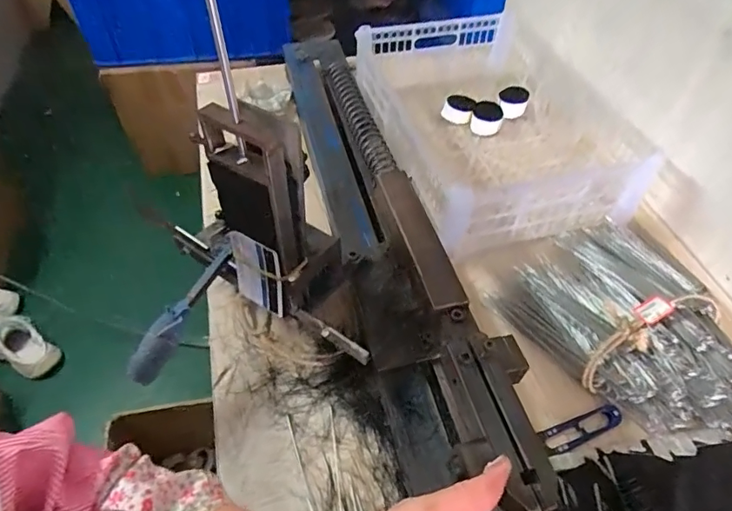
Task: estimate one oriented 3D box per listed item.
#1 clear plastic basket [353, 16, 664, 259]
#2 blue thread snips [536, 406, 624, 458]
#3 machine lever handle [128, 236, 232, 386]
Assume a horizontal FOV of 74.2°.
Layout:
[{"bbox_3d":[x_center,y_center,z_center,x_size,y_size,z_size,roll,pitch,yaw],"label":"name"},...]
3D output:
[{"bbox_3d":[0.174,-0.201,0.709,0.305,0.108,0.408,-14,51,-13],"label":"clear plastic basket"},{"bbox_3d":[0.209,0.169,0.468,0.090,0.006,0.026,-15,51,-14],"label":"blue thread snips"},{"bbox_3d":[-0.171,0.045,0.463,0.034,0.022,0.169,13,50,10],"label":"machine lever handle"}]

